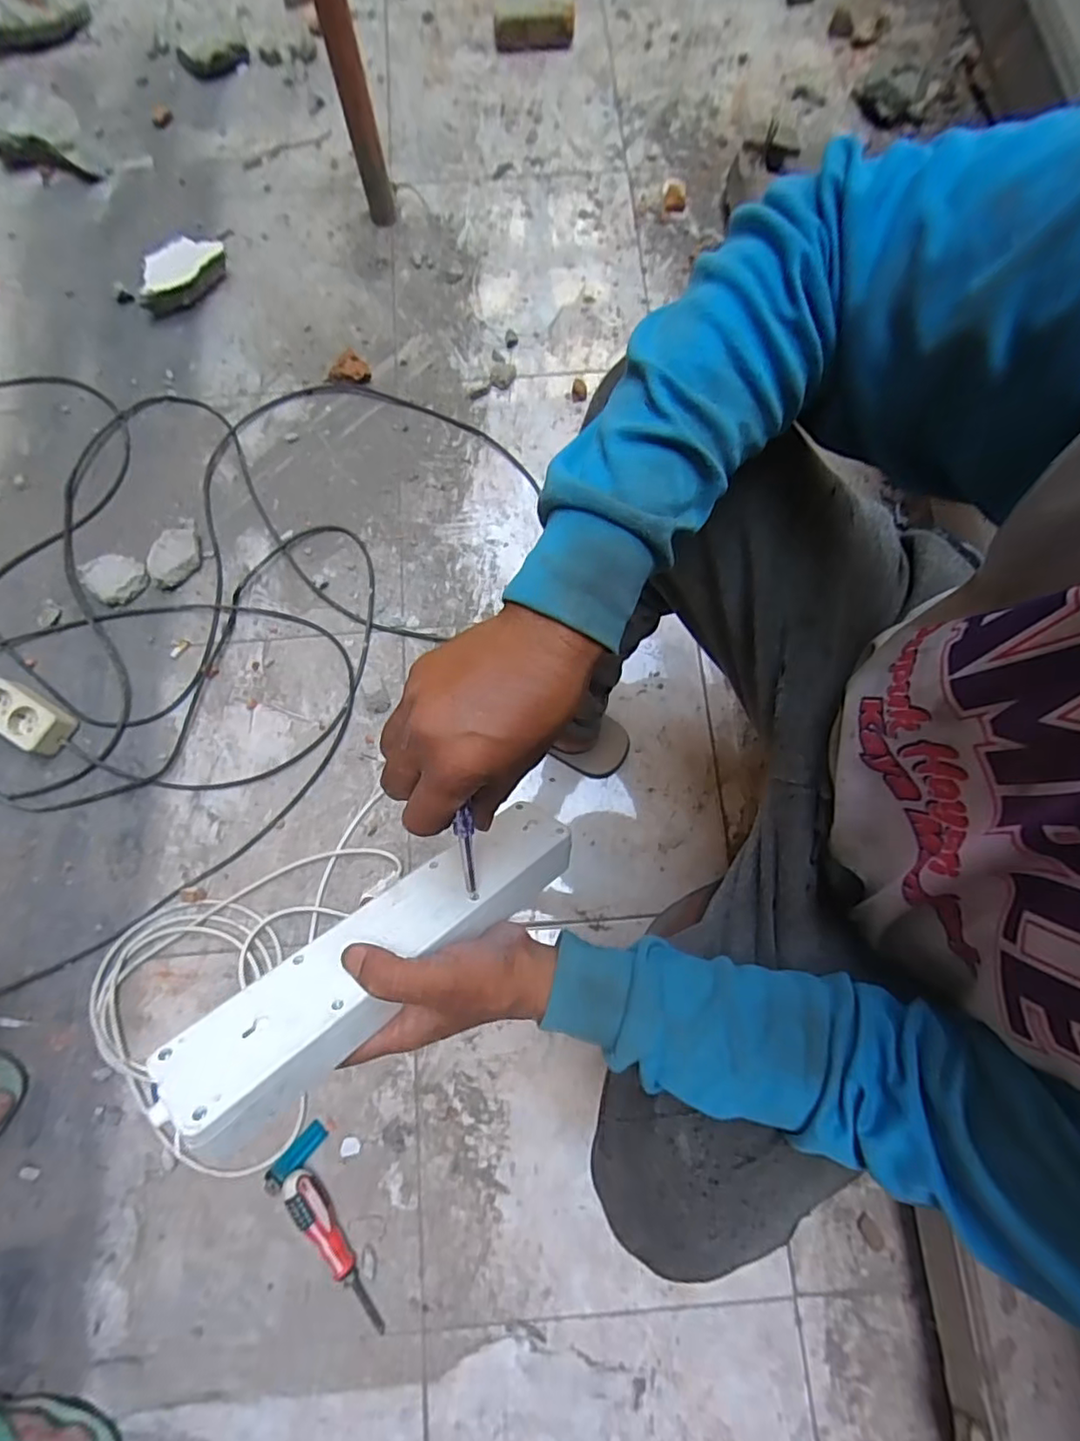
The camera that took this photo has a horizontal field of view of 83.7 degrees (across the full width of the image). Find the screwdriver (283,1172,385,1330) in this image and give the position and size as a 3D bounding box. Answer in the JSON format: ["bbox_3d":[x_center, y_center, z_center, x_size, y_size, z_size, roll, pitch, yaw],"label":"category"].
[{"bbox_3d":[-0.218,0.562,0.634,0.033,0.035,0.175,-32,78,-7],"label":"screwdriver"}]

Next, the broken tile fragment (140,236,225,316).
[{"bbox_3d":[-0.557,-0.695,0.938,0.154,0.044,0.072,-38,79,-8],"label":"broken tile fragment"}]

